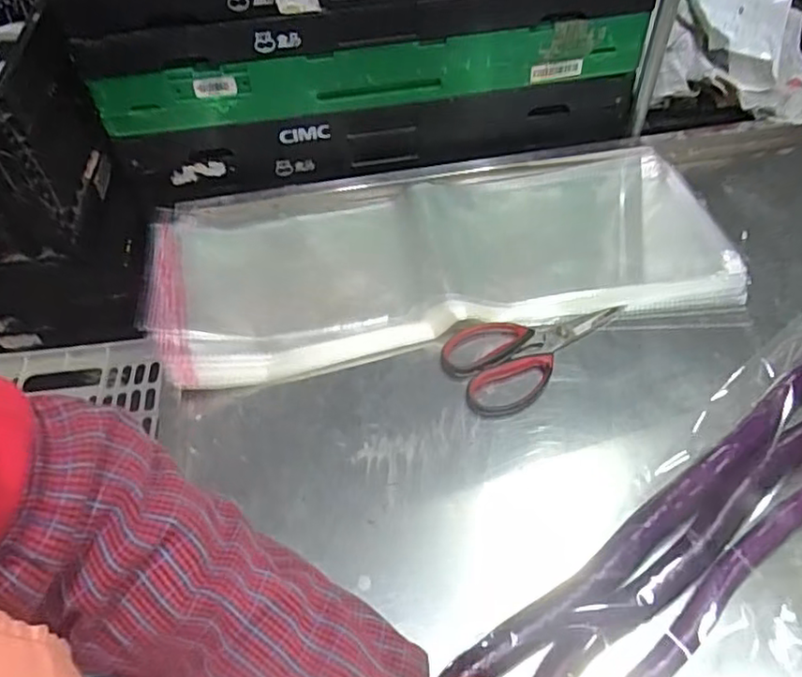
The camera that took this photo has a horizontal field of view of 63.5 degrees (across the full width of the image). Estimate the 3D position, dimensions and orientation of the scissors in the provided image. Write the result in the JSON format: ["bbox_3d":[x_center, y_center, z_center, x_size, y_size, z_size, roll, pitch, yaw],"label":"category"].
[{"bbox_3d":[0.123,0.003,0.606,0.172,0.010,0.090,-31,58,-19],"label":"scissors"}]

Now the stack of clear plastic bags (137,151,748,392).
[{"bbox_3d":[0.040,-0.095,0.664,0.570,0.034,0.234,-9,53,-4],"label":"stack of clear plastic bags"}]

